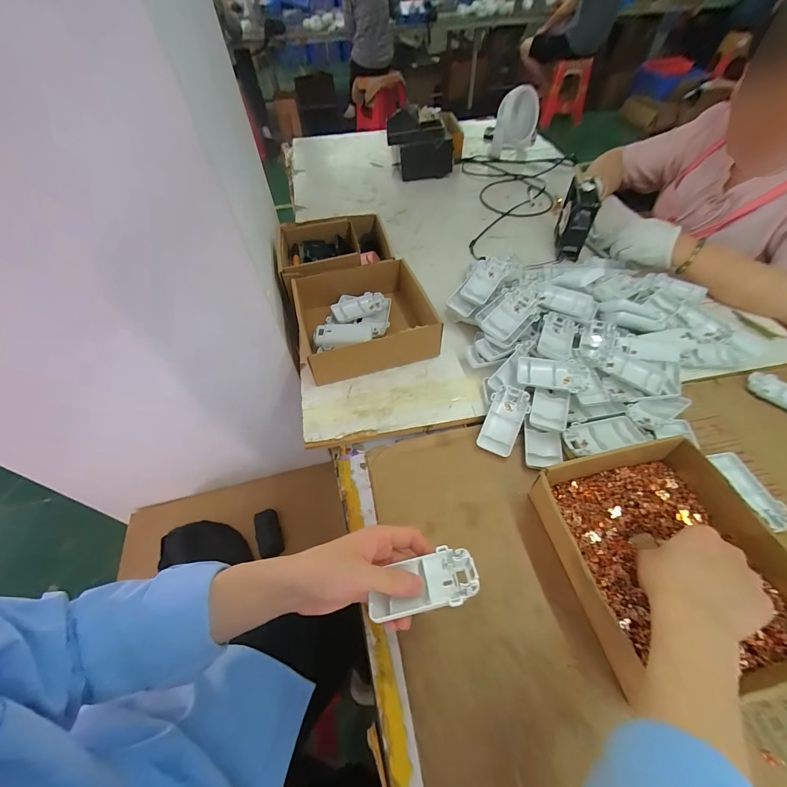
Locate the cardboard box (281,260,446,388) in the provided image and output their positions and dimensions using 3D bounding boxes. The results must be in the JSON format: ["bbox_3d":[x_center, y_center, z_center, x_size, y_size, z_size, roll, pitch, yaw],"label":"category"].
[{"bbox_3d":[-0.049,-0.132,0.592,0.234,0.074,0.207,-14,53,-7],"label":"cardboard box"}]

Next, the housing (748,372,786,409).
[{"bbox_3d":[0.574,0.004,0.507,0.047,0.008,0.096,-39,60,-24],"label":"housing"}]

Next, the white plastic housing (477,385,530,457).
[{"bbox_3d":[0.153,0.037,0.484,0.049,0.015,0.097,21,74,18],"label":"white plastic housing"}]

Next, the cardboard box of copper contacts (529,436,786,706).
[{"bbox_3d":[0.268,0.166,0.349,0.186,0.060,0.211,-12,55,-4],"label":"cardboard box of copper contacts"}]

